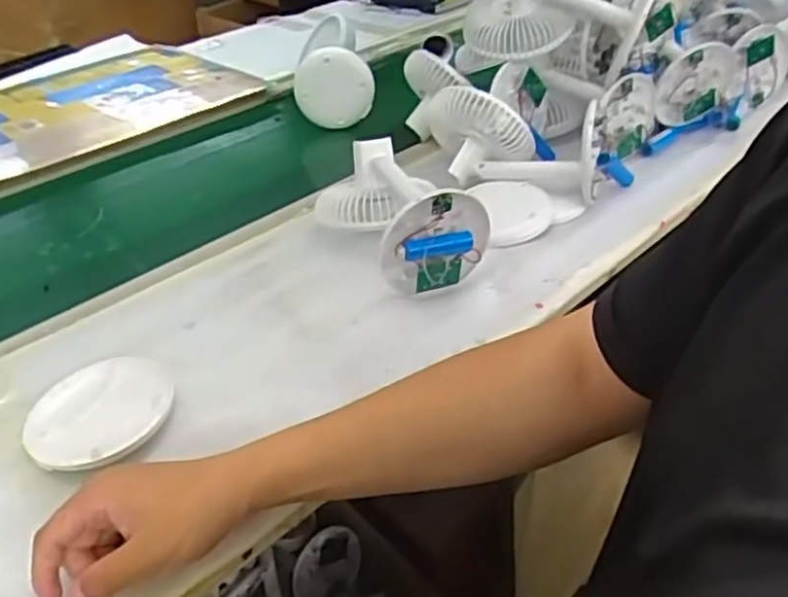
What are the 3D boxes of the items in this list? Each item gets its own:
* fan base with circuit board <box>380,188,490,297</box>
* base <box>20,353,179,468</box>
[{"bbox_3d":[0.040,-0.052,0.662,0.098,0.102,0.029,-20,38,-24],"label":"fan base with circuit board"},{"bbox_3d":[-0.228,0.087,0.563,0.104,0.017,0.113,-1,34,1],"label":"base"}]

